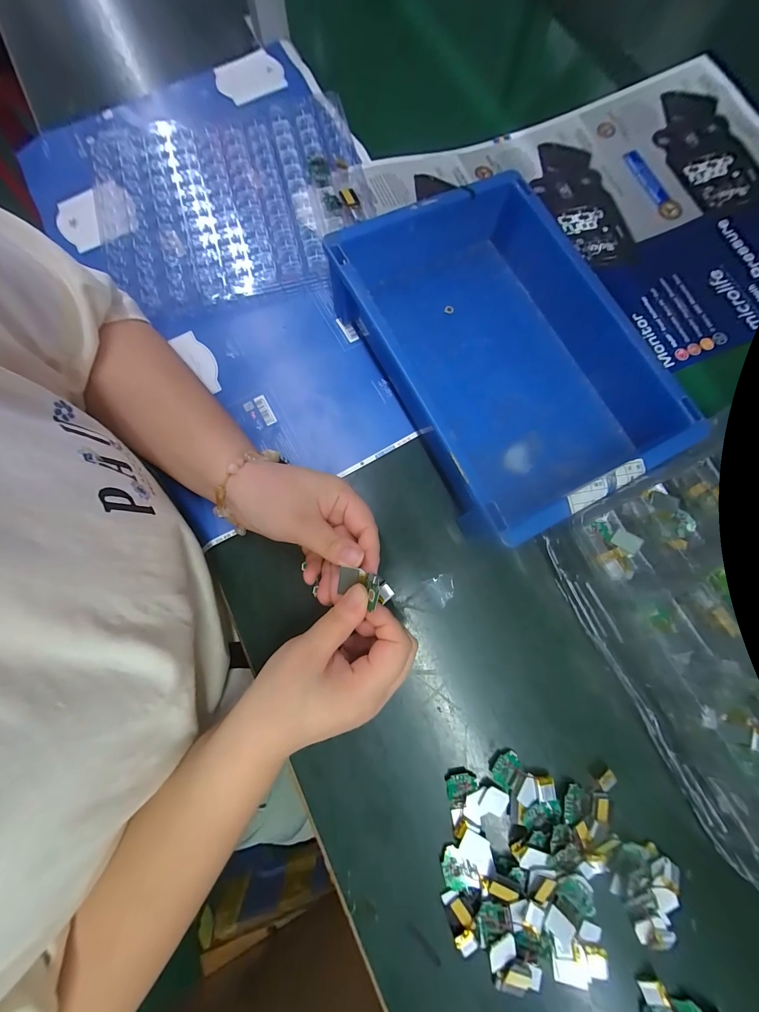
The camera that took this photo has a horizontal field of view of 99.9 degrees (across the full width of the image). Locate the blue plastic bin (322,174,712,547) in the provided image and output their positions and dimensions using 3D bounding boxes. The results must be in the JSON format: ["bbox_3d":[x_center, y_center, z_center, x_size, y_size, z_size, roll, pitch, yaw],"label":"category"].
[{"bbox_3d":[0.112,-0.142,0.291,0.209,0.066,0.296,-28,80,-4],"label":"blue plastic bin"}]

